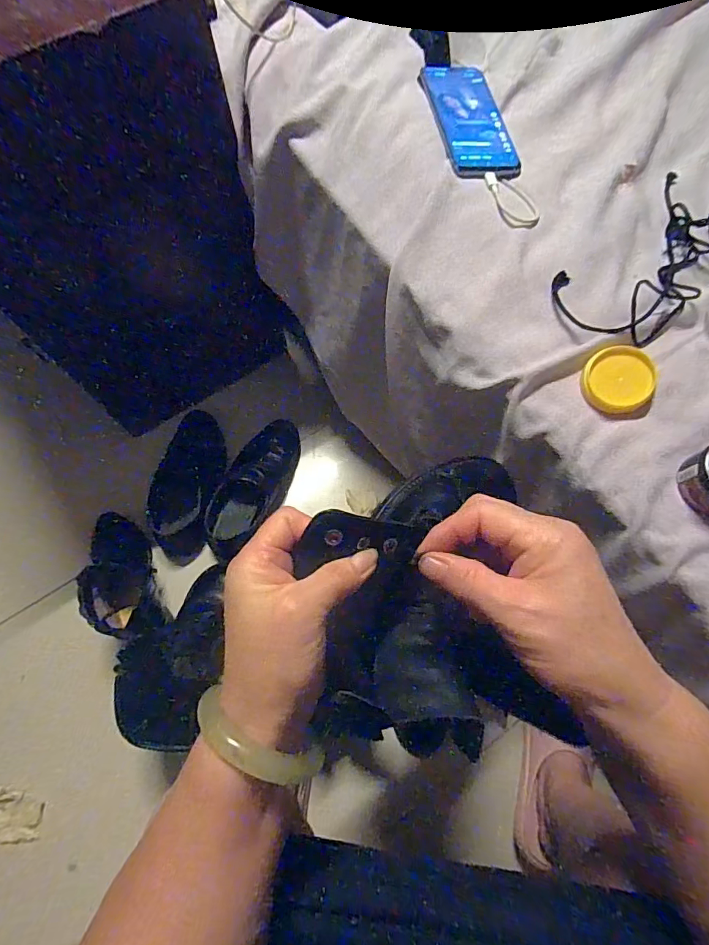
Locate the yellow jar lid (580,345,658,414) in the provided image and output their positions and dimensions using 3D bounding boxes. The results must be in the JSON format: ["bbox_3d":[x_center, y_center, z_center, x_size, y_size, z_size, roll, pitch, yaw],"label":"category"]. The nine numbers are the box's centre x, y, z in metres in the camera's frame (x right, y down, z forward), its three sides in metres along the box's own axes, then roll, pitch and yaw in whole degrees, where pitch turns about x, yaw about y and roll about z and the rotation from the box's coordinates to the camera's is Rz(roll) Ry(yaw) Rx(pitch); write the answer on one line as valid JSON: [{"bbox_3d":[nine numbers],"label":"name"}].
[{"bbox_3d":[0.224,-0.078,0.392,0.055,0.013,0.056,-2,85,17],"label":"yellow jar lid"}]

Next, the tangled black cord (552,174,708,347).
[{"bbox_3d":[0.294,-0.218,0.420,0.248,0.033,0.099,-43,78,-15],"label":"tangled black cord"}]

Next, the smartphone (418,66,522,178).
[{"bbox_3d":[0.121,-0.374,0.483,0.078,0.005,0.162,-12,72,-6],"label":"smartphone"}]

